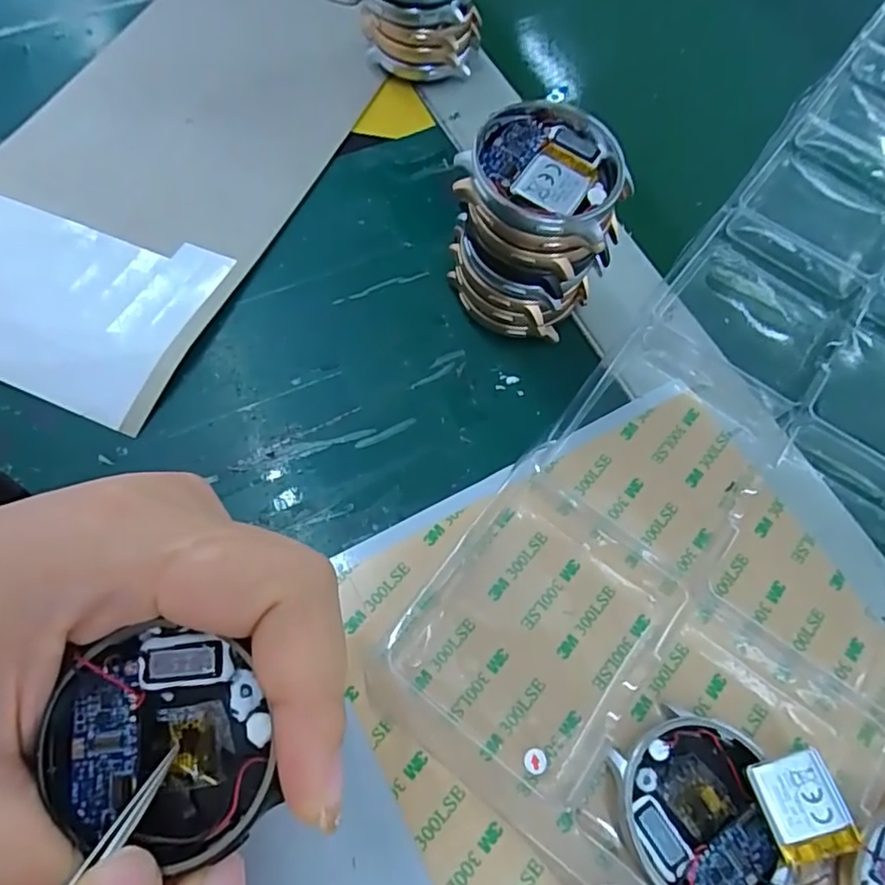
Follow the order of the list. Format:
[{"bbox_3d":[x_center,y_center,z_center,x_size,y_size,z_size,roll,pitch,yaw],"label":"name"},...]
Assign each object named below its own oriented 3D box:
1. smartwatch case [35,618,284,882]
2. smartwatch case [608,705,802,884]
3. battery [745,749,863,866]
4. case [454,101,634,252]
[{"bbox_3d":[-0.054,0.057,0.116,0.038,0.014,0.040,-13,66,-9],"label":"smartwatch case"},{"bbox_3d":[0.066,0.095,0.160,0.040,0.013,0.044,-1,65,-3],"label":"smartwatch case"},{"bbox_3d":[0.090,0.091,0.154,0.019,0.004,0.022,-17,62,1],"label":"battery"},{"bbox_3d":[0.032,-0.080,0.182,0.045,0.010,0.045,26,67,10],"label":"case"}]

